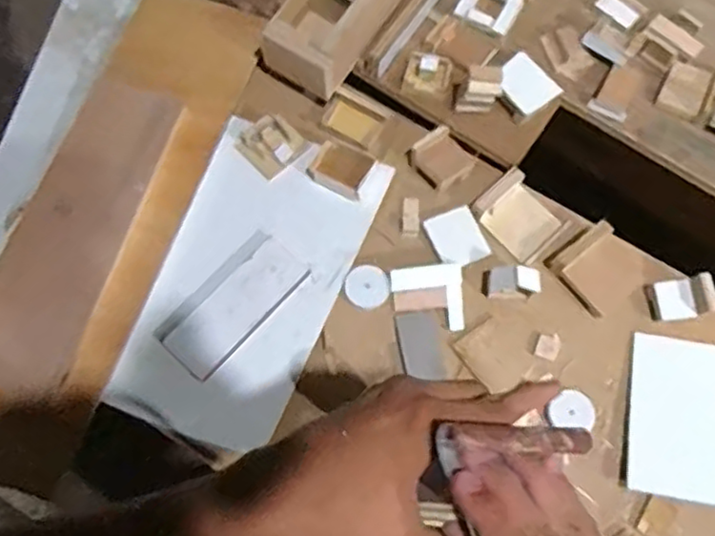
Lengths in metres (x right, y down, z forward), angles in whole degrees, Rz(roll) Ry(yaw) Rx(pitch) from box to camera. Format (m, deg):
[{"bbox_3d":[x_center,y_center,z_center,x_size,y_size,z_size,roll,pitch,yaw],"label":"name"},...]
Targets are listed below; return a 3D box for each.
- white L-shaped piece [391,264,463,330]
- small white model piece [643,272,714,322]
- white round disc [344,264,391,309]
[{"bbox_3d":[0.087,0.038,0.818,0.086,0.014,0.079,-5,74,-2],"label":"white L-shaped piece"},{"bbox_3d":[0.400,0.037,0.817,0.068,0.042,0.053,-9,74,-3],"label":"small white model piece"},{"bbox_3d":[0.012,0.023,0.821,0.052,0.008,0.051,0,74,0],"label":"white round disc"}]

